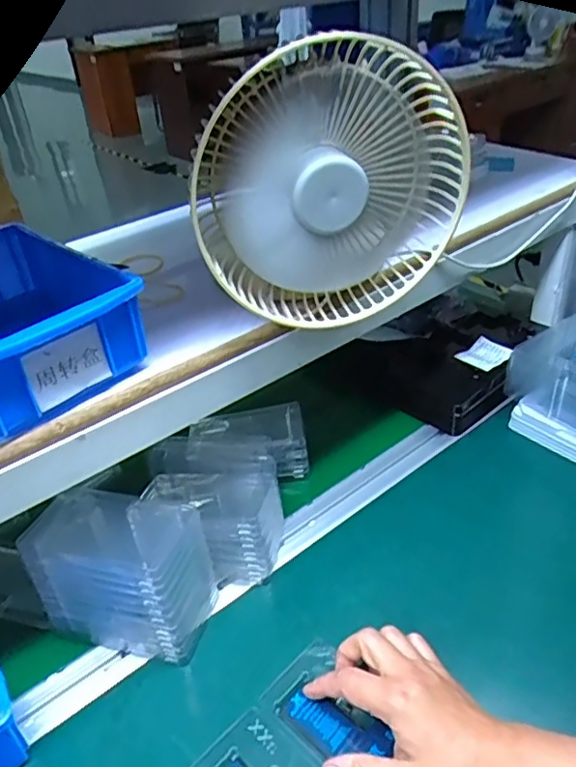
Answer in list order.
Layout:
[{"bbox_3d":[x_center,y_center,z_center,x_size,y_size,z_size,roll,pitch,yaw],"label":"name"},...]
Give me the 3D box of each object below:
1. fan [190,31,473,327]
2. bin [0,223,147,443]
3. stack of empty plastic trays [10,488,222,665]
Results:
[{"bbox_3d":[0.028,-0.141,0.435,0.182,0.187,0.084,-16,37,-16],"label":"fan"},{"bbox_3d":[-0.207,-0.047,0.438,0.129,0.068,0.194,-32,43,-32],"label":"bin"},{"bbox_3d":[-0.140,0.160,0.507,0.131,0.109,0.084,6,37,15],"label":"stack of empty plastic trays"}]

